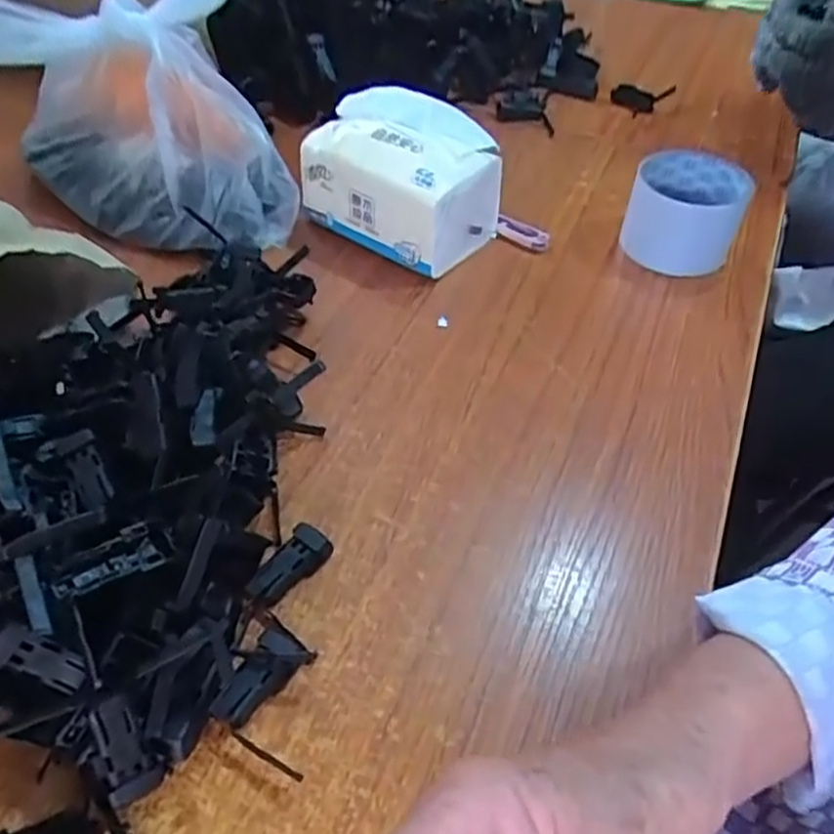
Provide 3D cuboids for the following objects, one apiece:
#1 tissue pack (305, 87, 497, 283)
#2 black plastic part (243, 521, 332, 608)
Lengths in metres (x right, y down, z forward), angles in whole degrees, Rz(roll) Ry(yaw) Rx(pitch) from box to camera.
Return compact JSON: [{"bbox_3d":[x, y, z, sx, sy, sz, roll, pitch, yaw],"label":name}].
[{"bbox_3d":[-0.007,-0.191,0.560,0.134,0.092,0.108,32,53,23],"label":"tissue pack"},{"bbox_3d":[-0.065,0.075,0.358,0.020,0.015,0.047,31,53,23],"label":"black plastic part"}]

